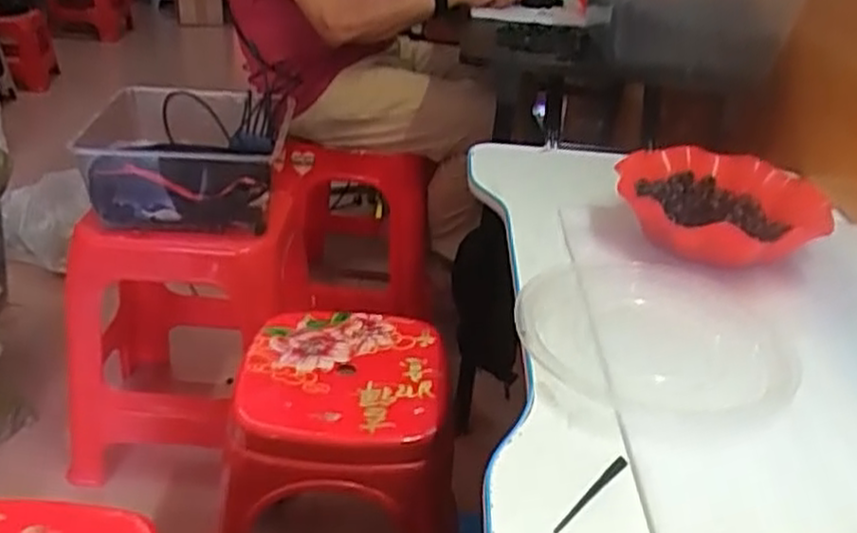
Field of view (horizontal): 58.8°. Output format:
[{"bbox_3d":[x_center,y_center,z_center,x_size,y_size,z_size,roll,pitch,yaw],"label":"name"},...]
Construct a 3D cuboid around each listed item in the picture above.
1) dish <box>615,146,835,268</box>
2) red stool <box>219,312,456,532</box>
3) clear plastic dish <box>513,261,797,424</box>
[{"bbox_3d":[0.311,-0.066,0.817,0.210,0.048,0.191,4,30,-2],"label":"dish"},{"bbox_3d":[-0.110,0.314,1.037,0.298,0.400,0.298,4,30,-2],"label":"red stool"},{"bbox_3d":[0.191,0.067,0.665,0.225,0.046,0.217,10,30,9],"label":"clear plastic dish"}]

